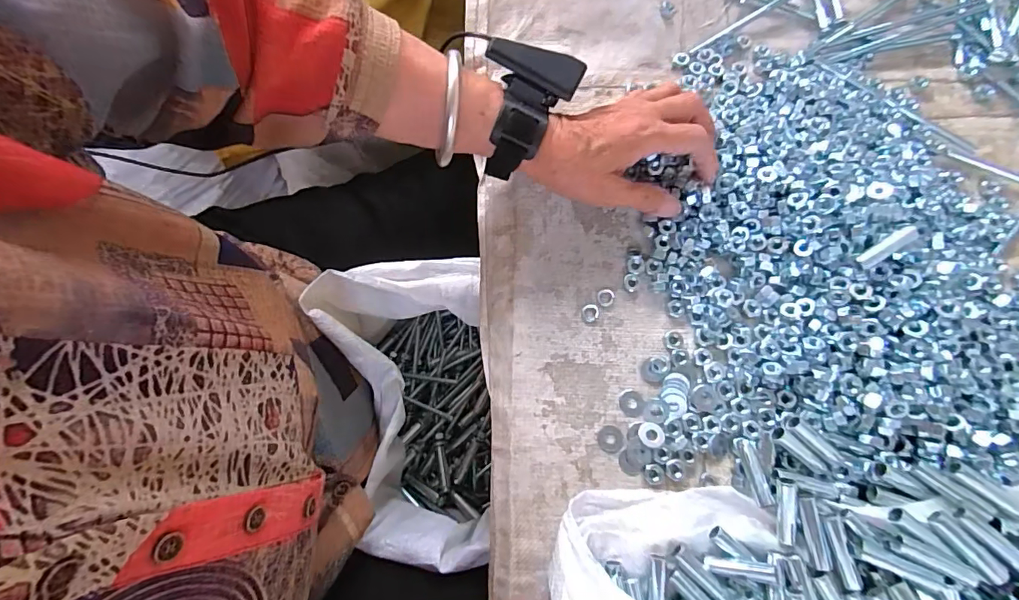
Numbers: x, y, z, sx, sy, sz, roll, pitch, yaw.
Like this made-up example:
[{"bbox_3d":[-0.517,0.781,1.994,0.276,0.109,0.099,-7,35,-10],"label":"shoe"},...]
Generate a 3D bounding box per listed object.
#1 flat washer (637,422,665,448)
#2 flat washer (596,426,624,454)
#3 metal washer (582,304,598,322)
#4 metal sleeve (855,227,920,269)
[{"bbox_3d":[0.104,0.099,0.350,0.018,0.004,0.017,0,77,4],"label":"flat washer"},{"bbox_3d":[0.075,0.103,0.355,0.018,0.004,0.020,0,77,4],"label":"flat washer"},{"bbox_3d":[0.064,0.010,0.378,0.012,0.004,0.014,0,77,4],"label":"metal washer"},{"bbox_3d":[0.265,-0.036,0.339,0.046,0.011,0.010,-32,77,-4],"label":"metal sleeve"}]

